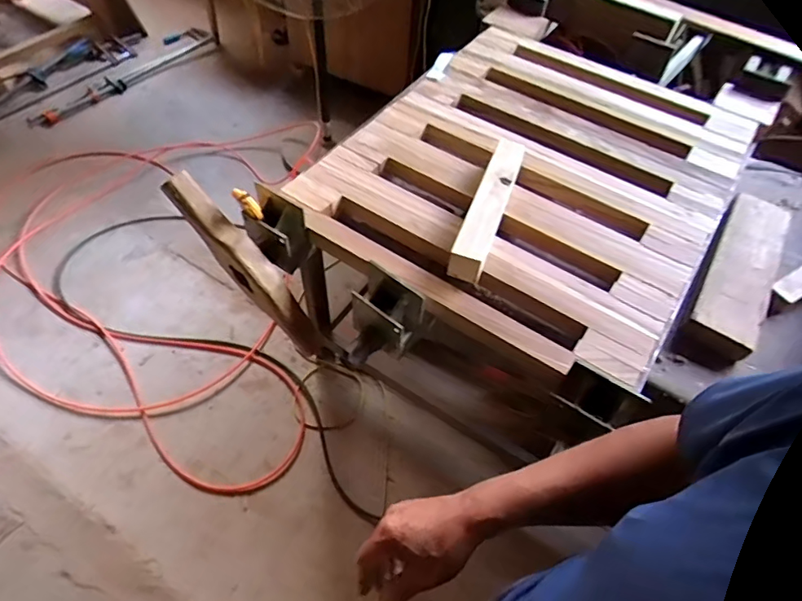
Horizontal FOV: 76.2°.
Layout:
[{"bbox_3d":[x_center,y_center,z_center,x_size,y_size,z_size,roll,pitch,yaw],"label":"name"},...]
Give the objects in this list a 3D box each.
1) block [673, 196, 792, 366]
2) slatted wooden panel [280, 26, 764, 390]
[{"bbox_3d":[0.642,-0.053,0.969,0.115,0.068,0.438,29,58,17],"label":"block"},{"bbox_3d":[0.296,-0.304,1.067,0.712,0.067,0.928,30,57,19],"label":"slatted wooden panel"}]

